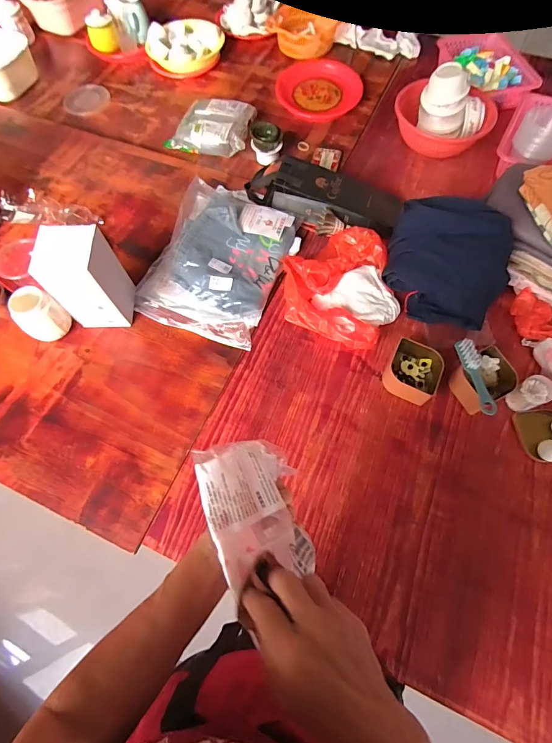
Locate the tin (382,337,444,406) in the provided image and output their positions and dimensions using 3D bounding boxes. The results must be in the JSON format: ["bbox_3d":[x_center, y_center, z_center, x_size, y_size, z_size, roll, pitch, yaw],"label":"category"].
[{"bbox_3d":[0.279,0.000,0.747,0.104,0.051,0.112,26,69,13],"label":"tin"}]

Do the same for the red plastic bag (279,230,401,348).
[{"bbox_3d":[0.147,-0.198,0.827,0.271,0.063,0.267,28,70,13],"label":"red plastic bag"}]

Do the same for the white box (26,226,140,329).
[{"bbox_3d":[-0.381,-0.187,0.742,0.120,0.209,0.103,1,66,2],"label":"white box"}]

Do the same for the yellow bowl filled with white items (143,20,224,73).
[{"bbox_3d":[-0.292,-1.062,1.217,0.242,0.086,0.167,2,66,3],"label":"yellow bowl filled with white items"}]

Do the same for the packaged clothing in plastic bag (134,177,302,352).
[{"bbox_3d":[-0.123,-0.283,0.868,0.294,0.070,0.423,18,68,10],"label":"packaged clothing in plastic bag"}]

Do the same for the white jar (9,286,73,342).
[{"bbox_3d":[-0.495,-0.113,0.784,0.083,0.103,0.080,-1,66,2],"label":"white jar"}]

